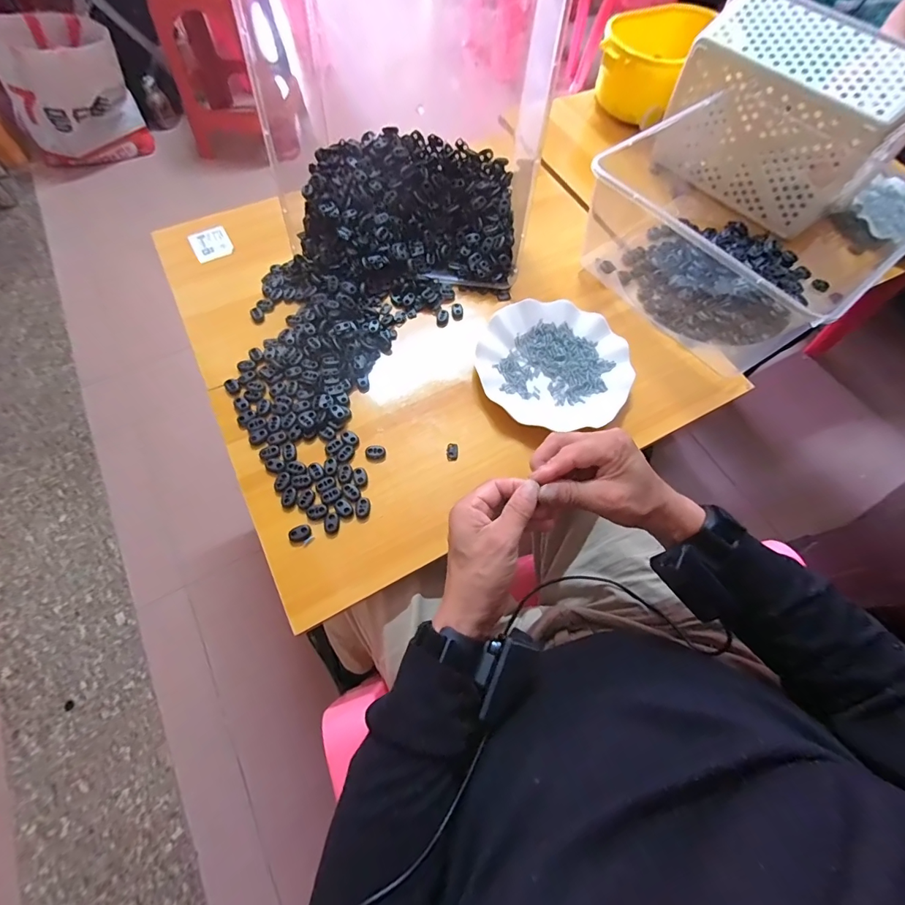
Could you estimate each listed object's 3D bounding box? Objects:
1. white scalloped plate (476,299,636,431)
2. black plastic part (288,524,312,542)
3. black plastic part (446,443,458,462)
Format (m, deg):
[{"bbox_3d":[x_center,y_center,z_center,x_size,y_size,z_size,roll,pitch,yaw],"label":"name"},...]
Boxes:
[{"bbox_3d":[0.122,-0.106,0.514,0.179,0.023,0.175,1,65,-3],"label":"white scalloped plate"},{"bbox_3d":[-0.152,0.081,0.423,0.021,0.004,0.016,-31,70,-16],"label":"black plastic part"},{"bbox_3d":[0.000,-0.001,0.472,0.013,0.004,0.021,4,65,-1],"label":"black plastic part"}]

